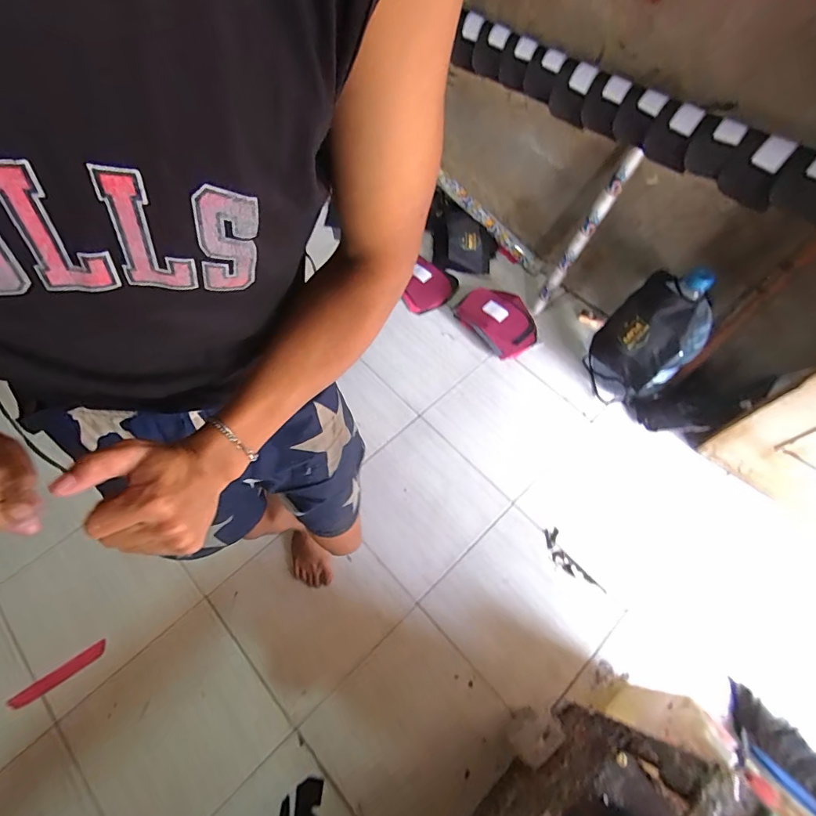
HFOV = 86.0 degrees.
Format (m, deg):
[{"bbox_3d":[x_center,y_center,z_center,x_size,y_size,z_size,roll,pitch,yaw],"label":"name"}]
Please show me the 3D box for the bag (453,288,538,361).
[{"bbox_3d":[0.326,-0.320,1.574,0.200,0.114,0.308,-35,70,-18],"label":"bag"}]

